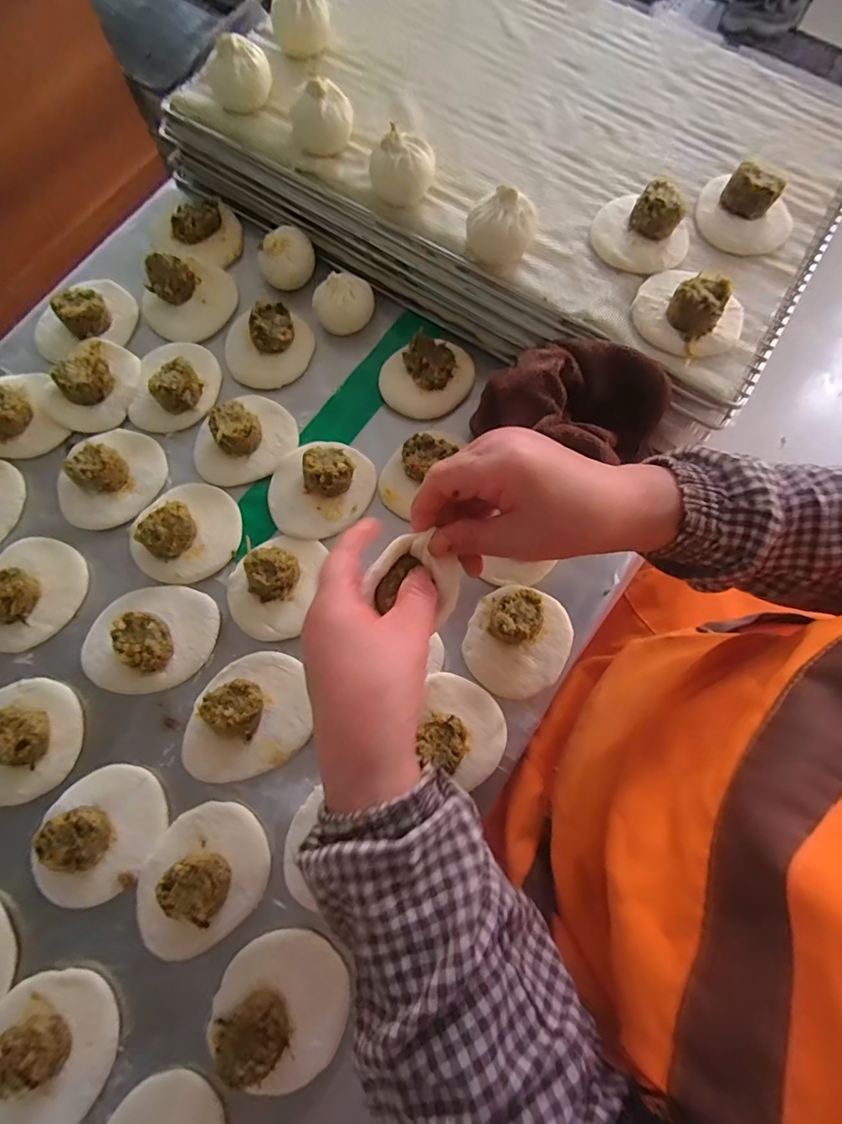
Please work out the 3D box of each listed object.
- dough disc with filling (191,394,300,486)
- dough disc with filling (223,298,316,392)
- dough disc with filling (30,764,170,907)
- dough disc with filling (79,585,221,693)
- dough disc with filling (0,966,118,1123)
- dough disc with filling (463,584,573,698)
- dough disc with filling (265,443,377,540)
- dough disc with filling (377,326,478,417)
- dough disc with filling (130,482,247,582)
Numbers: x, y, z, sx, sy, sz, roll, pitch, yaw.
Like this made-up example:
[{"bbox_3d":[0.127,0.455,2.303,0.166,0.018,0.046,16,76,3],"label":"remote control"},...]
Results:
[{"bbox_3d":[-0.157,-0.109,0.431,0.074,0.028,0.090,44,77,10],"label":"dough disc with filling"},{"bbox_3d":[-0.143,-0.202,0.457,0.081,0.029,0.073,-11,75,-5],"label":"dough disc with filling"},{"bbox_3d":[-0.222,0.188,0.342,0.081,0.027,0.082,1,74,-2],"label":"dough disc with filling"},{"bbox_3d":[-0.216,0.058,0.384,0.106,0.034,0.079,-5,74,-4],"label":"dough disc with filling"},{"bbox_3d":[-0.234,0.312,0.305,0.077,0.034,0.089,0,74,-2],"label":"dough disc with filling"},{"bbox_3d":[0.077,0.060,0.387,0.078,0.030,0.084,1,74,-2],"label":"dough disc with filling"},{"bbox_3d":[-0.088,-0.066,0.418,0.081,0.031,0.090,27,75,6],"label":"dough disc with filling"},{"bbox_3d":[0.006,-0.172,0.456,0.084,0.022,0.070,-38,79,-12],"label":"dough disc with filling"},{"bbox_3d":[-0.196,-0.028,0.406,0.081,0.034,0.087,1,74,-2],"label":"dough disc with filling"}]

